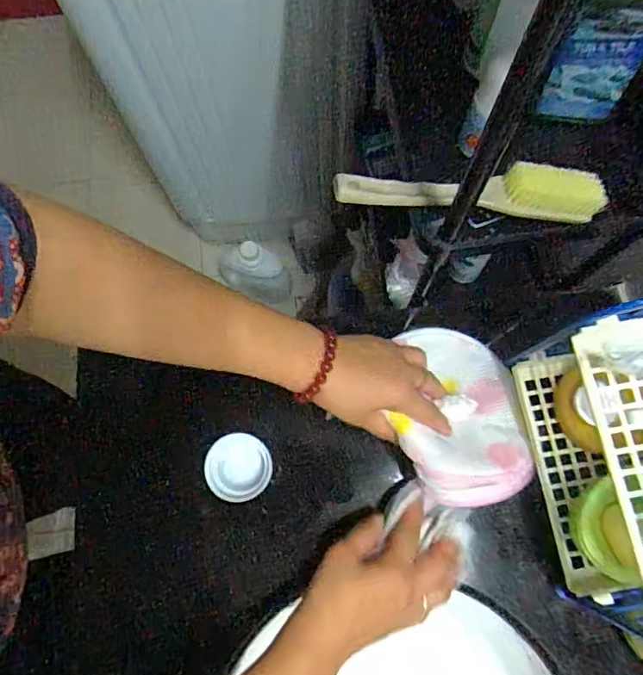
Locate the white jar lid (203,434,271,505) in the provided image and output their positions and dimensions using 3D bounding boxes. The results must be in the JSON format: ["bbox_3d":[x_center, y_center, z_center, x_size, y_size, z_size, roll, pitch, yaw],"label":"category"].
[{"bbox_3d":[-0.076,0.120,0.466,0.060,0.017,0.059,0,76,1],"label":"white jar lid"}]

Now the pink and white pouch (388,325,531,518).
[{"bbox_3d":[0.127,0.066,0.465,0.123,0.058,0.165,-12,76,-2],"label":"pink and white pouch"}]

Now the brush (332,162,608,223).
[{"bbox_3d":[0.119,-0.116,0.394,0.215,0.045,0.035,-1,76,1],"label":"brush"}]

